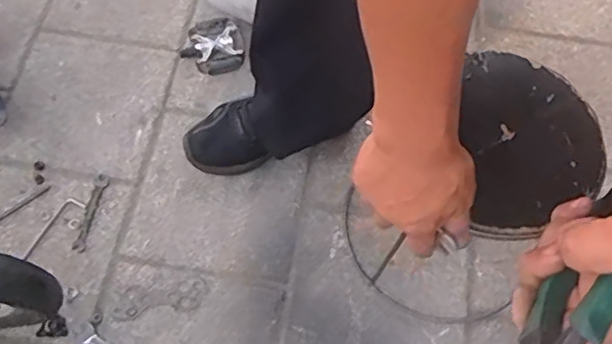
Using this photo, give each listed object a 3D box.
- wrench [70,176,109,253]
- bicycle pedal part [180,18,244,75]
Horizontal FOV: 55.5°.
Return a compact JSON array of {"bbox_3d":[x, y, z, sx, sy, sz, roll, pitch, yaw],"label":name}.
[{"bbox_3d":[-0.315,0.059,0.849,0.023,0.008,0.120,7,65,3],"label":"wrench"},{"bbox_3d":[-0.159,-0.212,0.988,0.098,0.020,0.103,0,65,0],"label":"bicycle pedal part"}]

